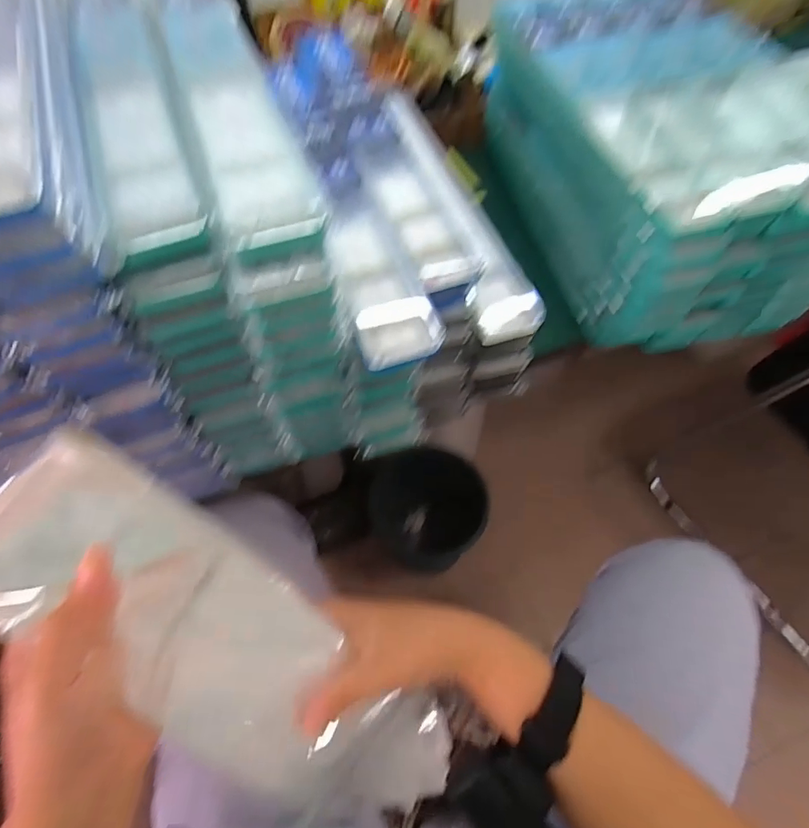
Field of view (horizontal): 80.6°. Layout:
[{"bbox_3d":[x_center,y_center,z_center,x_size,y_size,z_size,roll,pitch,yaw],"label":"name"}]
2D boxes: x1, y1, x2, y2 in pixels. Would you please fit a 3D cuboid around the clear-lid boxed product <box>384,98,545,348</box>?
[{"bbox_3d":[0.056,-0.203,0.476,0.063,0.043,0.309,-14,59,-6],"label":"clear-lid boxed product"}]

